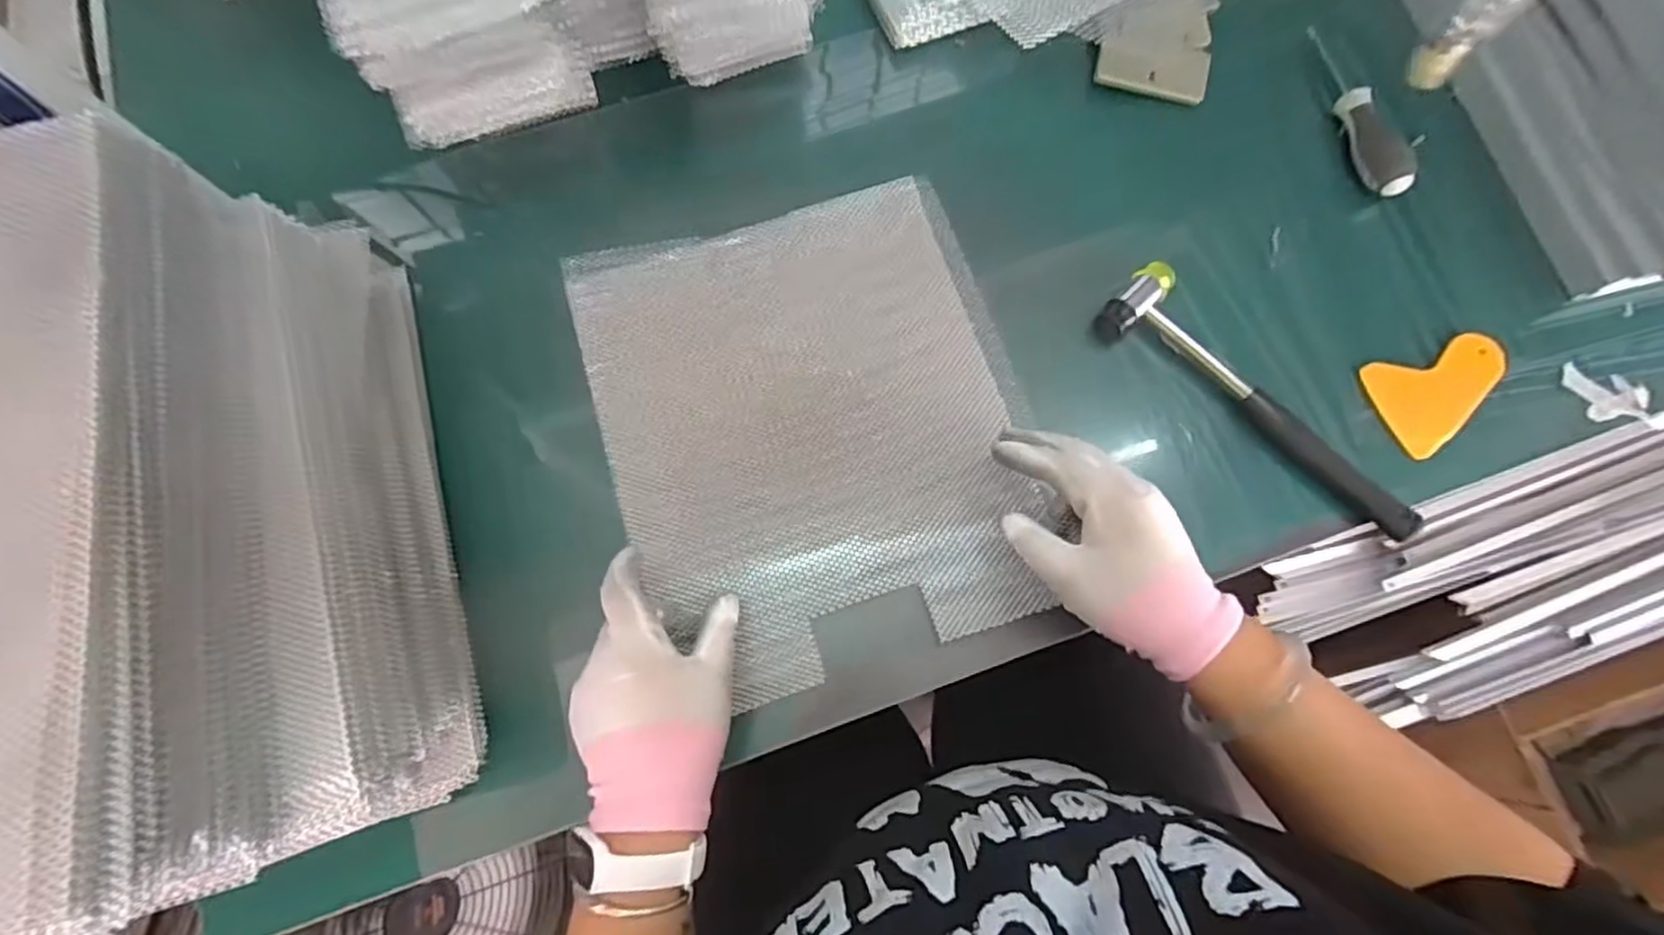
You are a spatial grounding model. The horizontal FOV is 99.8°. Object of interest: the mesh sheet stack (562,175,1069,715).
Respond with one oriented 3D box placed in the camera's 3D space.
[{"bbox_3d":[-0.013,-0.026,0.469,0.270,0.044,0.318,-18,75,-3],"label":"mesh sheet stack"}]

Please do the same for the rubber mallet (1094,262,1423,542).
[{"bbox_3d":[0.297,-0.050,0.482,0.241,0.024,0.059,39,79,11],"label":"rubber mallet"}]

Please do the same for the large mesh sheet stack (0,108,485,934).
[{"bbox_3d":[-0.407,0.053,0.358,0.311,0.195,0.340,-17,75,-3],"label":"large mesh sheet stack"}]

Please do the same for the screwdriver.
[{"bbox_3d":[0.401,-0.272,0.532,0.022,0.025,0.149,-12,75,-2],"label":"screwdriver"}]

